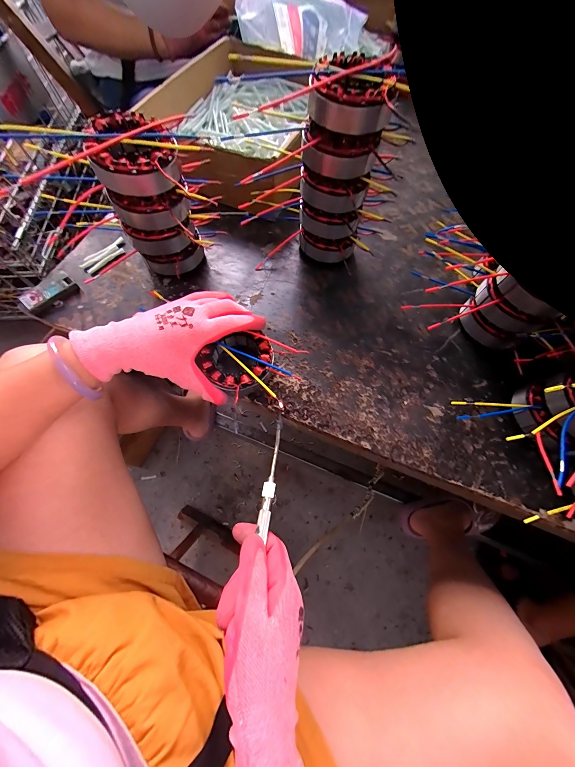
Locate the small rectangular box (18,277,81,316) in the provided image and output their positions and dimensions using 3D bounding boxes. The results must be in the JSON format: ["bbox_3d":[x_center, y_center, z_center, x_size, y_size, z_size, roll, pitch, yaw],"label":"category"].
[{"bbox_3d":[-0.326,-0.123,0.369,0.030,0.017,0.066,42,72,14],"label":"small rectangular box"}]

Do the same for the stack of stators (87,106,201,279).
[{"bbox_3d":[-0.160,-0.210,0.327,0.086,0.170,0.073,-19,70,-10],"label":"stack of stators"}]

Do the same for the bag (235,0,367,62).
[{"bbox_3d":[0.029,-0.637,0.478,0.227,0.077,0.089,13,68,3],"label":"bag"}]

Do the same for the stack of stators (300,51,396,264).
[{"bbox_3d":[0.063,-0.259,0.345,0.085,0.199,0.079,19,68,5],"label":"stack of stators"}]

